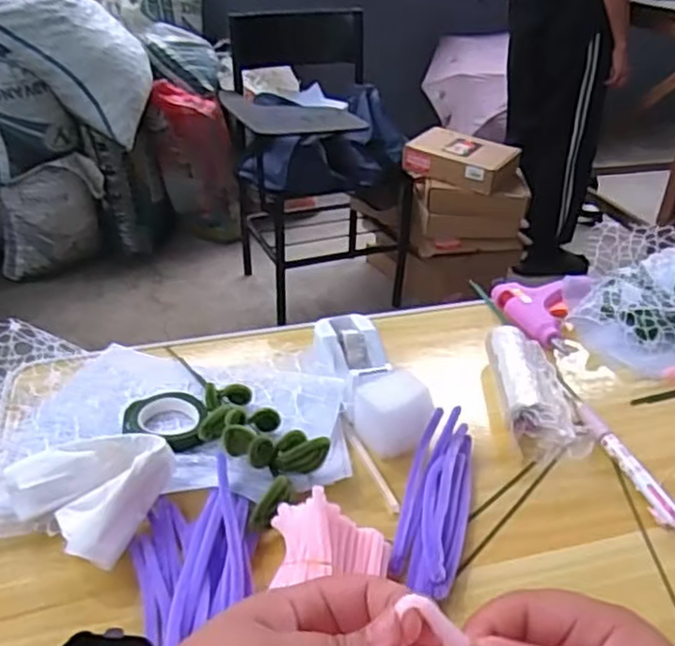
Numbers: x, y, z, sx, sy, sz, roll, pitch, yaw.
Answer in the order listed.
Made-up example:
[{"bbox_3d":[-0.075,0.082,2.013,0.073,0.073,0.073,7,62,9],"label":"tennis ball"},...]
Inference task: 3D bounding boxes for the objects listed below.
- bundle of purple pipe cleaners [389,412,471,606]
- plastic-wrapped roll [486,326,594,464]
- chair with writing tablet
[{"bbox_3d":[0.068,0.118,0.478,0.043,0.022,0.155,8,32,12],"label":"bundle of purple pipe cleaners"},{"bbox_3d":[0.163,0.055,0.579,0.066,0.036,0.148,0,31,-1],"label":"plastic-wrapped roll"},{"bbox_3d":[-0.044,-0.439,1.932,0.461,0.741,0.542,-5,32,-10],"label":"chair with writing tablet"}]

